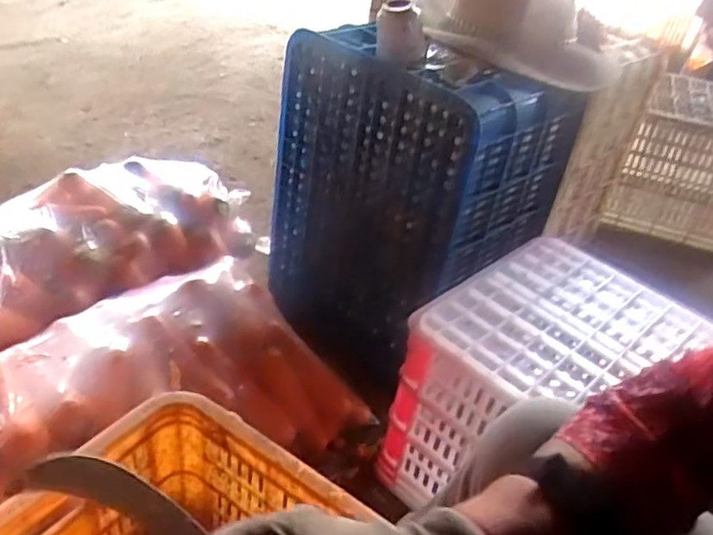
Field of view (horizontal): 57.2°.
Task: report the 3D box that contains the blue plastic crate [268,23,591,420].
[{"bbox_3d":[0.089,-0.108,1.080,0.331,0.494,0.353,-26,48,-37],"label":"blue plastic crate"}]

